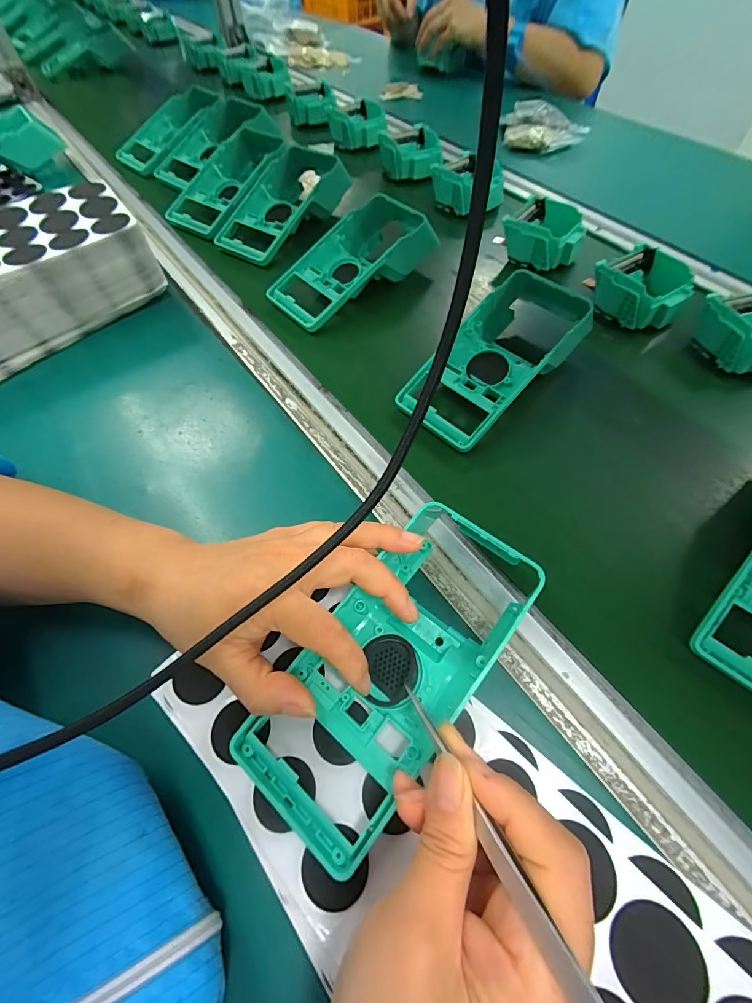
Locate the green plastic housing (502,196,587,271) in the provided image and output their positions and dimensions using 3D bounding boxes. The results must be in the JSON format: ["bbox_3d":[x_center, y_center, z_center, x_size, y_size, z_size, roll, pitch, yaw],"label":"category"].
[{"bbox_3d":[0.189,-0.300,0.458,0.081,0.041,0.081,0,59,1],"label":"green plastic housing"}]

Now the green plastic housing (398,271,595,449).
[{"bbox_3d":[0.107,-0.125,0.353,0.183,0.056,0.090,-40,66,-20],"label":"green plastic housing"}]

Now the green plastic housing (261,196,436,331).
[{"bbox_3d":[-0.030,-0.255,0.433,0.171,0.052,0.106,-32,64,-16],"label":"green plastic housing"}]

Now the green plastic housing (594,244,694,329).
[{"bbox_3d":[0.266,-0.211,0.406,0.076,0.042,0.080,0,59,1],"label":"green plastic housing"}]

